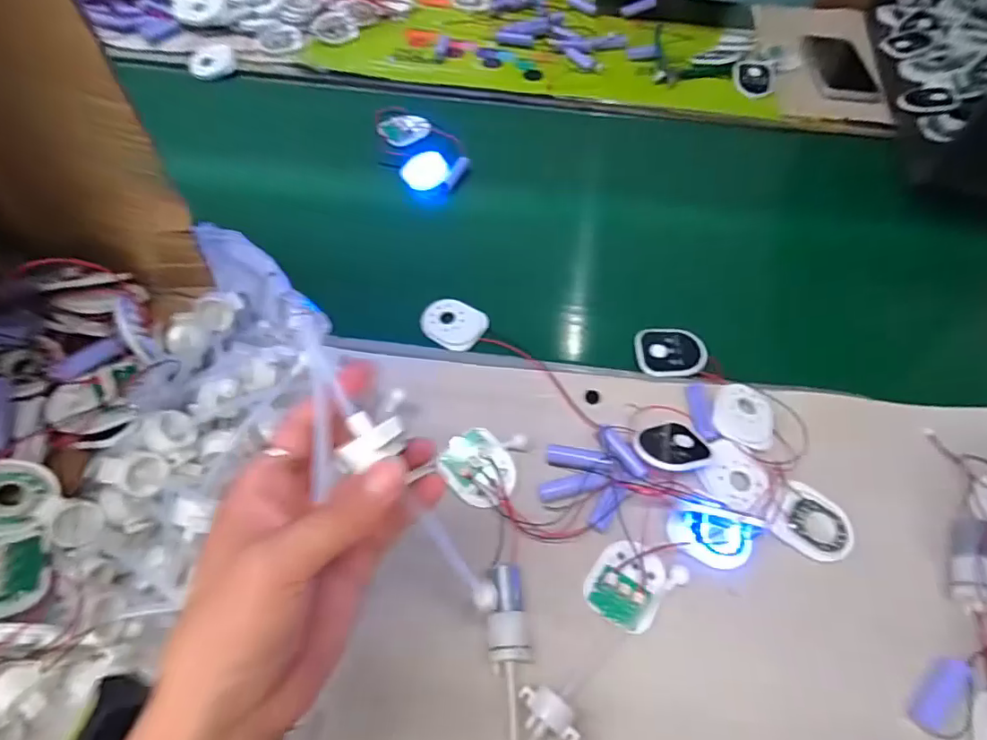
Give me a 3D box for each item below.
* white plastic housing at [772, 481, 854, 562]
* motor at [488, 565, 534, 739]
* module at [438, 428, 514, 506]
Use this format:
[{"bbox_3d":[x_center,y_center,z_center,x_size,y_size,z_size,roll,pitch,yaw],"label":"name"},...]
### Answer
[{"bbox_3d":[0.234,0.111,0.392,0.050,0.009,0.048,31,62,15],"label":"white plastic housing"},{"bbox_3d":[0.012,0.207,0.331,0.026,0.030,0.161,-1,57,-2],"label":"motor"},{"bbox_3d":[-0.009,0.073,0.404,0.054,0.015,0.047,41,65,20],"label":"module"}]

